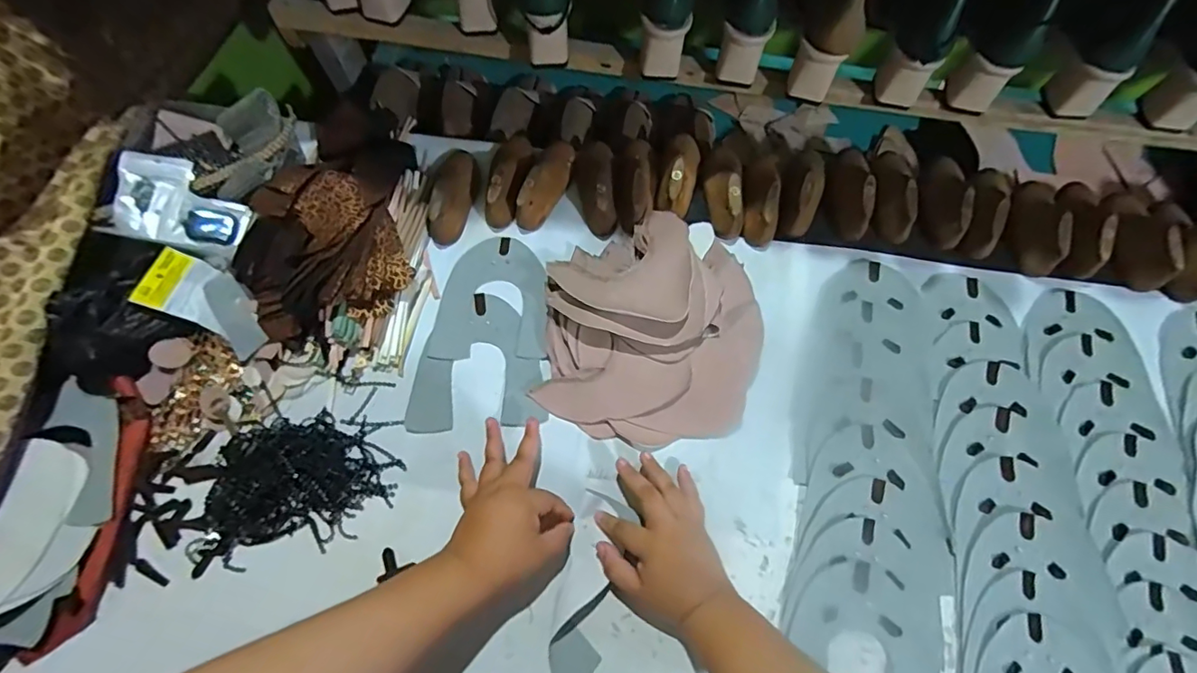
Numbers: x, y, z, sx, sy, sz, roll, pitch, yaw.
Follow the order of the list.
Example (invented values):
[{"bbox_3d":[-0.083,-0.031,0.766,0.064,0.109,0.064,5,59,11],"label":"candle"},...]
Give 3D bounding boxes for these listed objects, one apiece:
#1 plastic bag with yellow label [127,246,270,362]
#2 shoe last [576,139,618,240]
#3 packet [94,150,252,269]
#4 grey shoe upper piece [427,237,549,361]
[{"bbox_3d":[-0.435,-0.039,0.583,0.134,0.055,0.074,29,71,11],"label":"plastic bag with yellow label"},{"bbox_3d":[-0.005,-0.198,0.685,0.049,0.052,0.144,-4,69,-2],"label":"shoe last"},{"bbox_3d":[-0.493,-0.151,0.624,0.145,0.017,0.103,18,82,-10],"label":"packet"},{"bbox_3d":[-0.127,-0.049,0.649,0.134,0.006,0.163,3,69,2],"label":"grey shoe upper piece"}]

